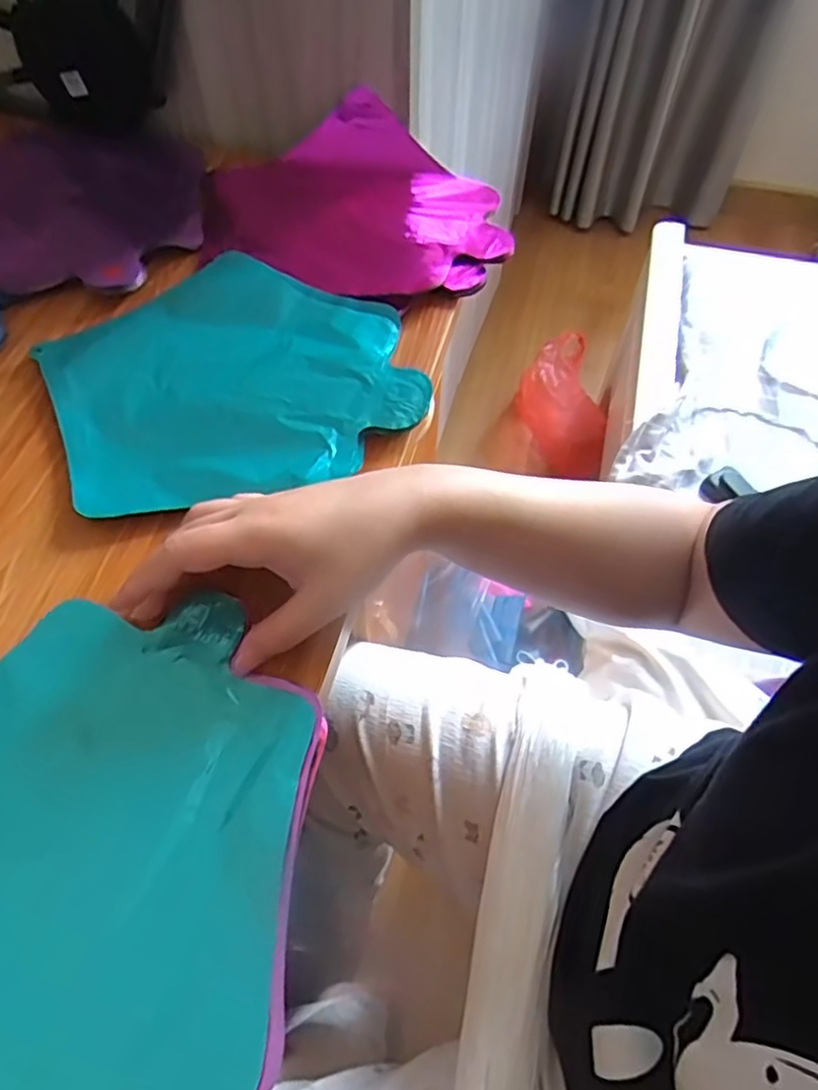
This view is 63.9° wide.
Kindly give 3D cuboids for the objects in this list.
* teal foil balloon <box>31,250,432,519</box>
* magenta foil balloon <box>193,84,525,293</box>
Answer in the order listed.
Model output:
[{"bbox_3d":[-0.120,-0.122,0.447,0.229,0.008,0.214,-16,60,-9],"label":"teal foil balloon"},{"bbox_3d":[-0.045,-0.285,0.535,0.263,0.050,0.191,16,60,10],"label":"magenta foil balloon"}]

